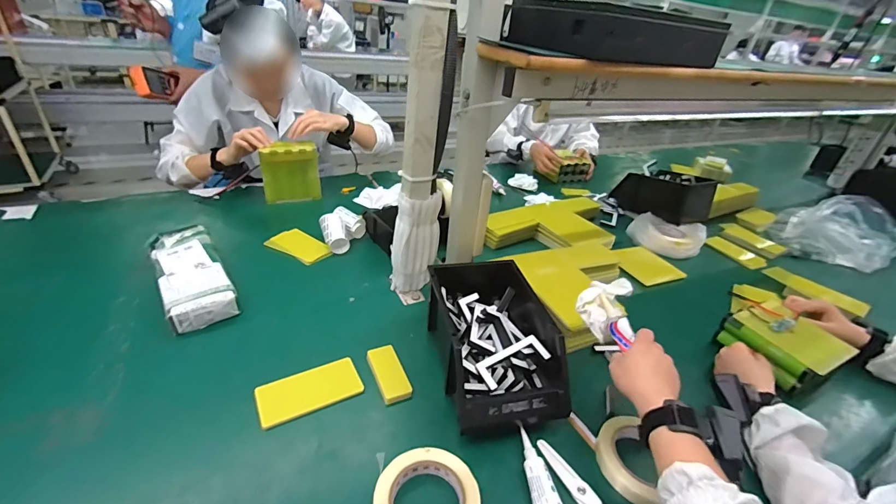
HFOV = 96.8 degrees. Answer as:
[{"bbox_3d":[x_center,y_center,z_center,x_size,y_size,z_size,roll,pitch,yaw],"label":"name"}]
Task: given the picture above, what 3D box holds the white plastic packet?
[{"bbox_3d":[-0.479,0.041,0.738,0.107,0.053,0.264,-18,39,-34],"label":"white plastic packet"}]

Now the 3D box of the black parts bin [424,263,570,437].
[{"bbox_3d":[0.067,0.122,0.626,0.169,0.103,0.295,-2,32,-14],"label":"black parts bin"}]

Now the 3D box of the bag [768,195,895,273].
[{"bbox_3d":[1.124,-0.069,1.144,0.326,0.103,0.279,-23,42,-39],"label":"bag"}]

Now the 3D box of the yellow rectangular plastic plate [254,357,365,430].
[{"bbox_3d":[-0.198,0.199,0.573,0.139,0.010,0.070,-12,36,-27],"label":"yellow rectangular plastic plate"}]

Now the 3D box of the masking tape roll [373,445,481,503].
[{"bbox_3d":[-0.025,0.279,0.448,0.112,0.027,0.119,5,31,-3],"label":"masking tape roll"}]

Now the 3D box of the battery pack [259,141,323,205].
[{"bbox_3d":[-0.417,-0.212,1.061,0.142,0.141,0.054,-6,33,-19],"label":"battery pack"}]

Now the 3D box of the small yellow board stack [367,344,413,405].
[{"bbox_3d":[-0.090,0.183,0.607,0.043,0.017,0.098,-11,35,-26],"label":"small yellow board stack"}]

